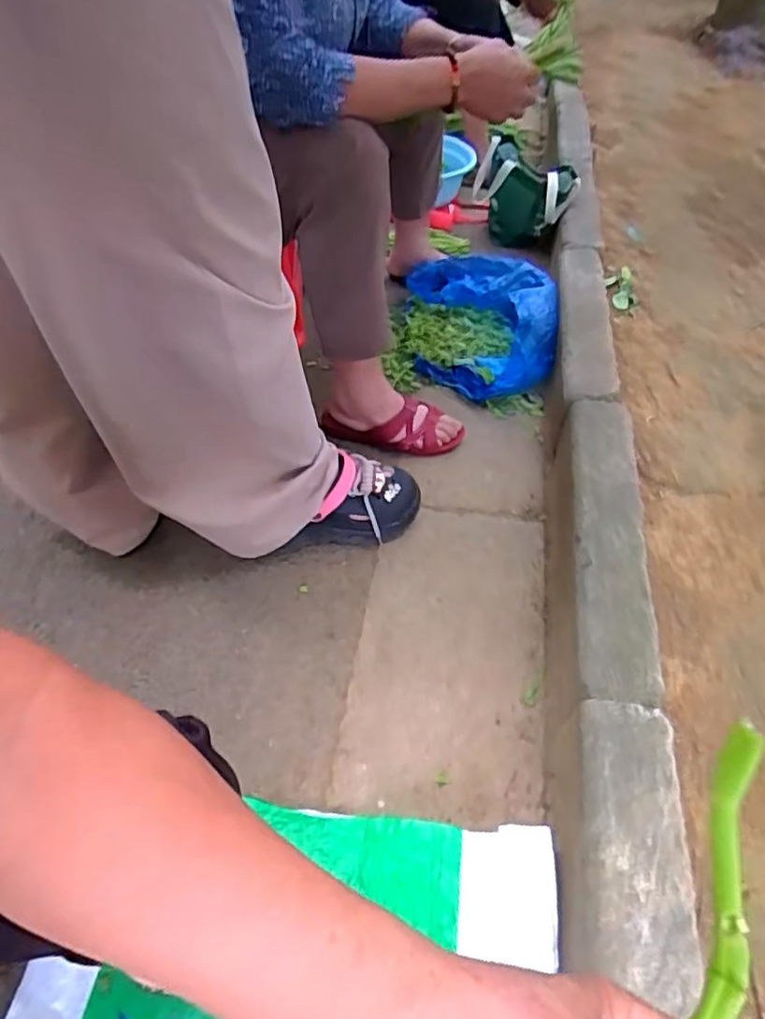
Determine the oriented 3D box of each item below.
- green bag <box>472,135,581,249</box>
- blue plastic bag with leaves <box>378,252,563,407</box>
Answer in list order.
[{"bbox_3d":[0.320,-0.691,1.406,0.204,0.186,0.115,29,55,19],"label":"green bag"},{"bbox_3d":[0.181,-0.377,1.187,0.277,0.107,0.354,7,51,2],"label":"blue plastic bag with leaves"}]

